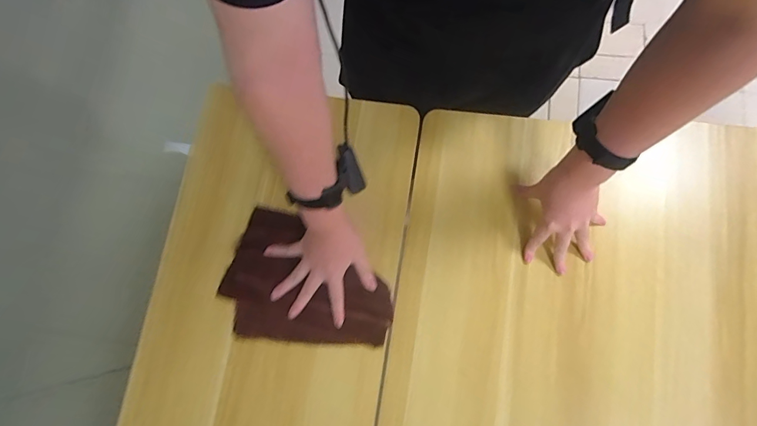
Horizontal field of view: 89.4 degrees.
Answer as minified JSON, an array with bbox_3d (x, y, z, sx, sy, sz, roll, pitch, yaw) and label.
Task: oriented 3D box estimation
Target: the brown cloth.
[{"bbox_3d":[-0.123,0.129,0.642,0.293,0.023,0.206,20,81,10],"label":"brown cloth"}]

